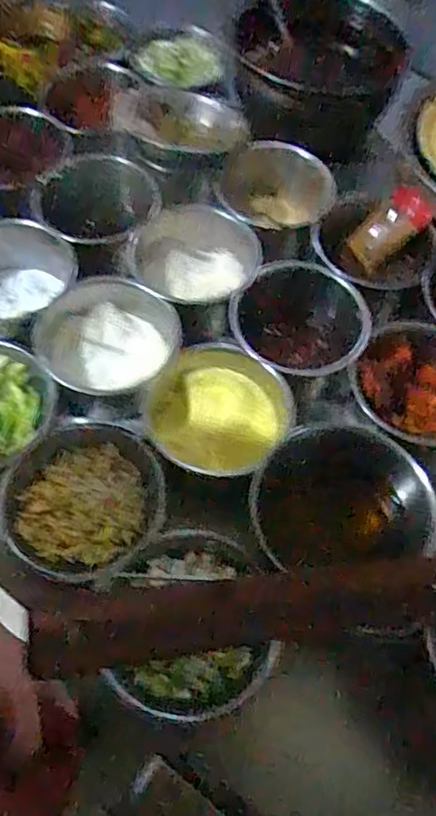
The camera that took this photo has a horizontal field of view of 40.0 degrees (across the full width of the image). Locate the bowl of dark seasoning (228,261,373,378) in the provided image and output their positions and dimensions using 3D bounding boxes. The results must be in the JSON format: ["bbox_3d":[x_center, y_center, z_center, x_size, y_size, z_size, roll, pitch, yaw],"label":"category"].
[{"bbox_3d":[0.098,-0.099,0.717,0.157,0.063,0.162,1,62,-2],"label":"bowl of dark seasoning"}]

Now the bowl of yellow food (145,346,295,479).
[{"bbox_3d":[0.001,0.007,0.668,0.147,0.073,0.153,1,62,-2],"label":"bowl of yellow food"}]

